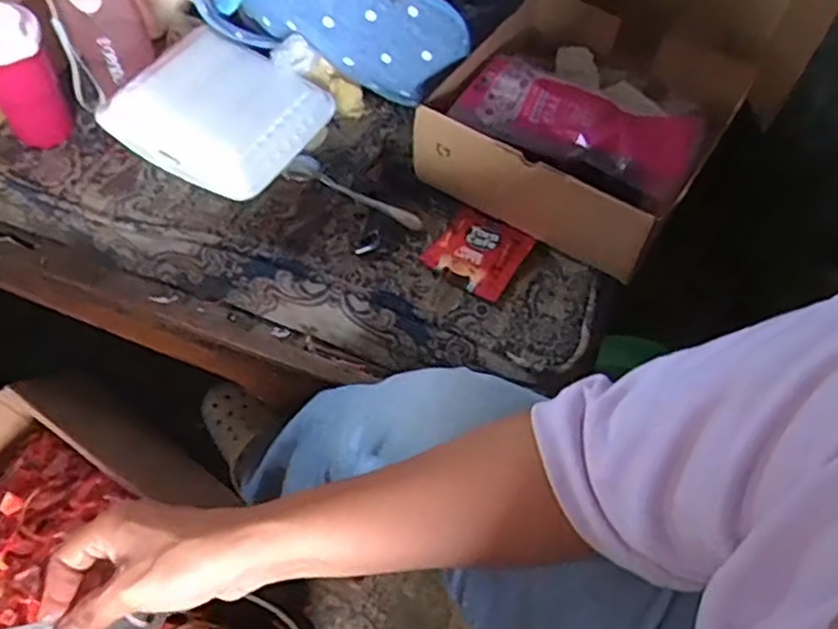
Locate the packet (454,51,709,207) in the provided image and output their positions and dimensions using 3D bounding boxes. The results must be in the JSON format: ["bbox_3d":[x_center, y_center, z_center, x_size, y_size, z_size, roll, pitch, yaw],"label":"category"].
[{"bbox_3d":[0.166,-0.203,0.718,0.239,0.024,0.133,25,61,12],"label":"packet"}]

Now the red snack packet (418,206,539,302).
[{"bbox_3d":[0.063,-0.070,0.710,0.090,0.009,0.100,31,63,15],"label":"red snack packet"}]

